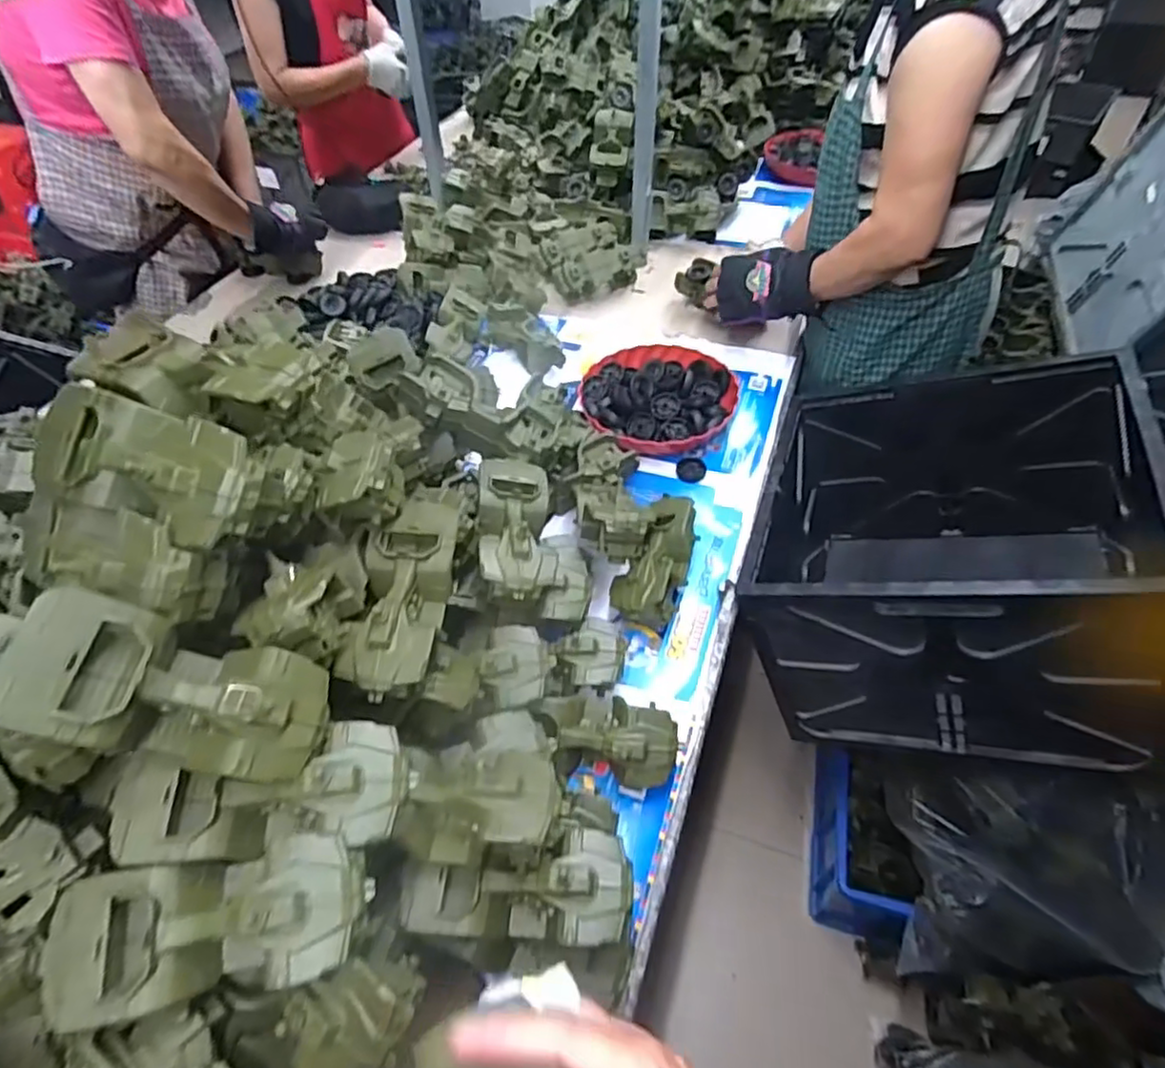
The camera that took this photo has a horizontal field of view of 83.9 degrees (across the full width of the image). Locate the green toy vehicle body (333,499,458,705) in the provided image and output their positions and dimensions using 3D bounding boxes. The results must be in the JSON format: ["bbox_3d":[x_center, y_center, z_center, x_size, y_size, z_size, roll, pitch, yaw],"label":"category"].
[{"bbox_3d":[-0.155,0.051,0.564,0.074,0.055,0.181,3,50,5],"label":"green toy vehicle body"}]

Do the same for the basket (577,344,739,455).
[{"bbox_3d":[0.120,-0.214,1.033,0.242,0.053,0.256,-2,50,1],"label":"basket"}]

